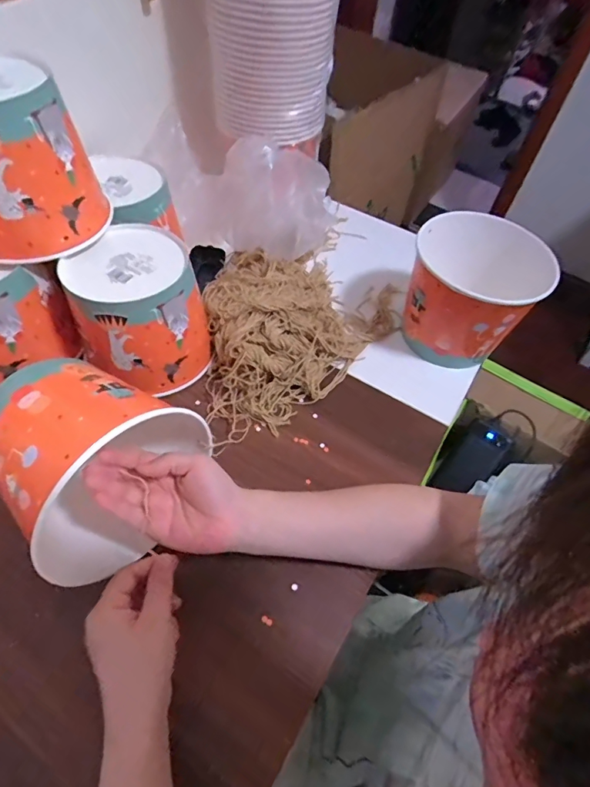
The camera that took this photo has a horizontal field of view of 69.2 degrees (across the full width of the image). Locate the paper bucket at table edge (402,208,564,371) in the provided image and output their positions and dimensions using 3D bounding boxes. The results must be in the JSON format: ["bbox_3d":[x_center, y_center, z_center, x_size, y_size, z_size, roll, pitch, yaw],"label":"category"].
[{"bbox_3d":[0.230,-0.124,0.555,0.160,0.132,0.156,3,54,-4],"label":"paper bucket at table edge"}]

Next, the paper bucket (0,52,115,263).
[{"bbox_3d":[-0.281,-0.228,0.422,0.149,0.137,0.127,-31,63,-24],"label":"paper bucket"}]

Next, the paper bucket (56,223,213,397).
[{"bbox_3d":[-0.175,-0.094,0.492,0.123,0.130,0.134,3,54,-4],"label":"paper bucket"}]

